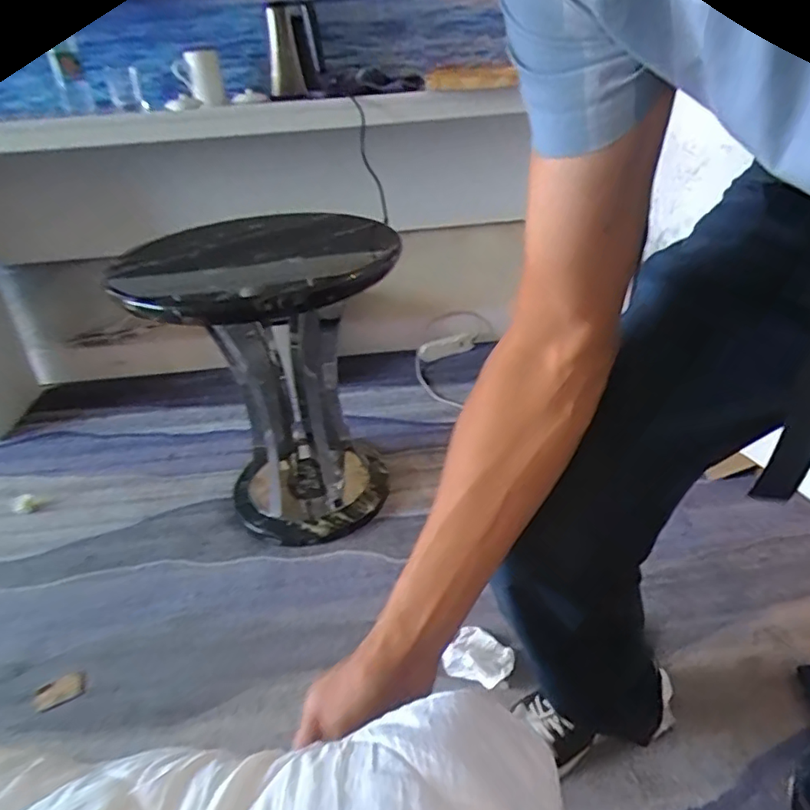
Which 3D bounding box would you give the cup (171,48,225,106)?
[{"bbox_3d":[-0.432,-0.686,1.179,0.103,0.104,0.082,-11,32,-12],"label":"cup"}]

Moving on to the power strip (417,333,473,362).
[{"bbox_3d":[0.132,-0.187,1.845,0.190,0.033,0.067,-14,70,-12],"label":"power strip"}]

